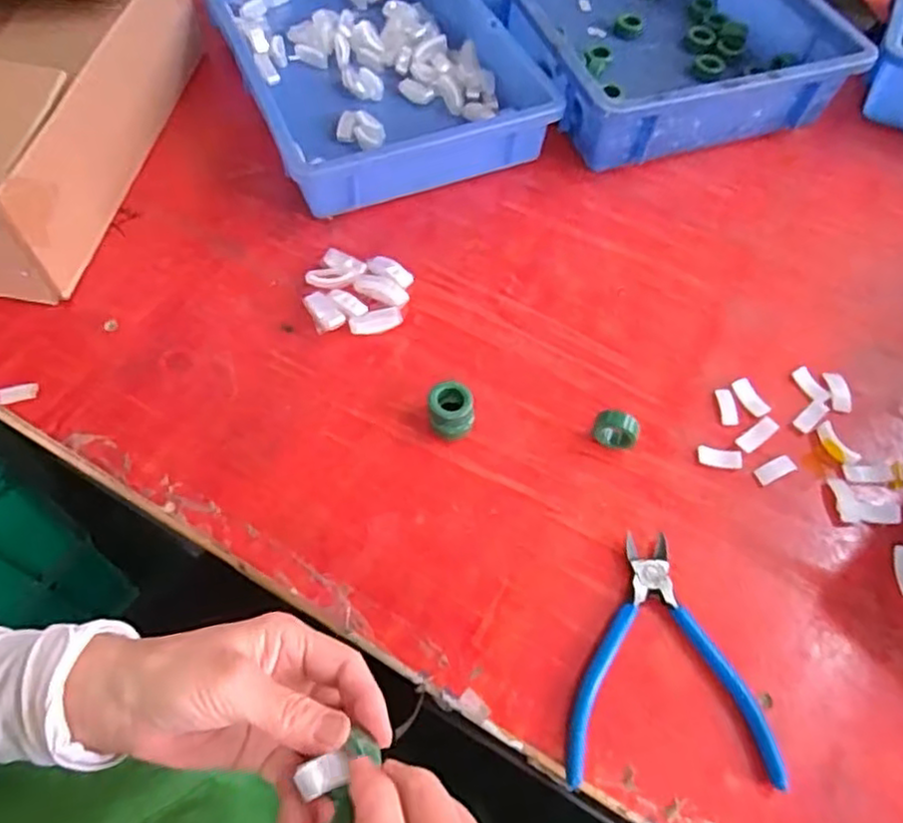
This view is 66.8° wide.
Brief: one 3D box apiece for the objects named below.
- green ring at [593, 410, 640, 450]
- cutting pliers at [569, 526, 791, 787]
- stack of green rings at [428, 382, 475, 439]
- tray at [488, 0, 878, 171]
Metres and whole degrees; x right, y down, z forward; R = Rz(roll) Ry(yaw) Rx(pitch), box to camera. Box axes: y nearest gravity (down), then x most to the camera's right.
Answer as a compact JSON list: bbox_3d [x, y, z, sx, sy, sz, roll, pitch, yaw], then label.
[{"bbox_3d":[0.113,0.014,0.472,0.030,0.026,0.016,16,59,6],"label":"green ring"},{"bbox_3d":[0.126,0.142,0.405,0.117,0.012,0.138,3,58,-2],"label":"cutting pliers"},{"bbox_3d":[-0.001,0.000,0.476,0.029,0.027,0.031,-2,58,-5],"label":"stack of green rings"},{"bbox_3d":[0.182,-0.442,0.727,0.290,0.076,0.436,-14,60,-12],"label":"tray"}]

